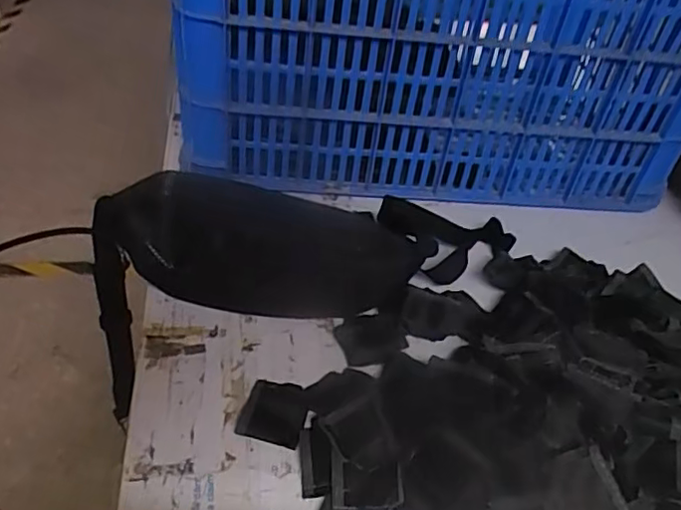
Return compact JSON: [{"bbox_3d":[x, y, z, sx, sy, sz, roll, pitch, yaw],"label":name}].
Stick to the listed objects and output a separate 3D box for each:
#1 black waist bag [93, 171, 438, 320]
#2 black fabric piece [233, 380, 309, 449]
[{"bbox_3d":[-0.071,-0.013,0.552,0.290,0.083,0.106,7,40,0],"label":"black waist bag"},{"bbox_3d":[-0.050,0.121,0.460,0.047,0.004,0.053,13,41,7],"label":"black fabric piece"}]

